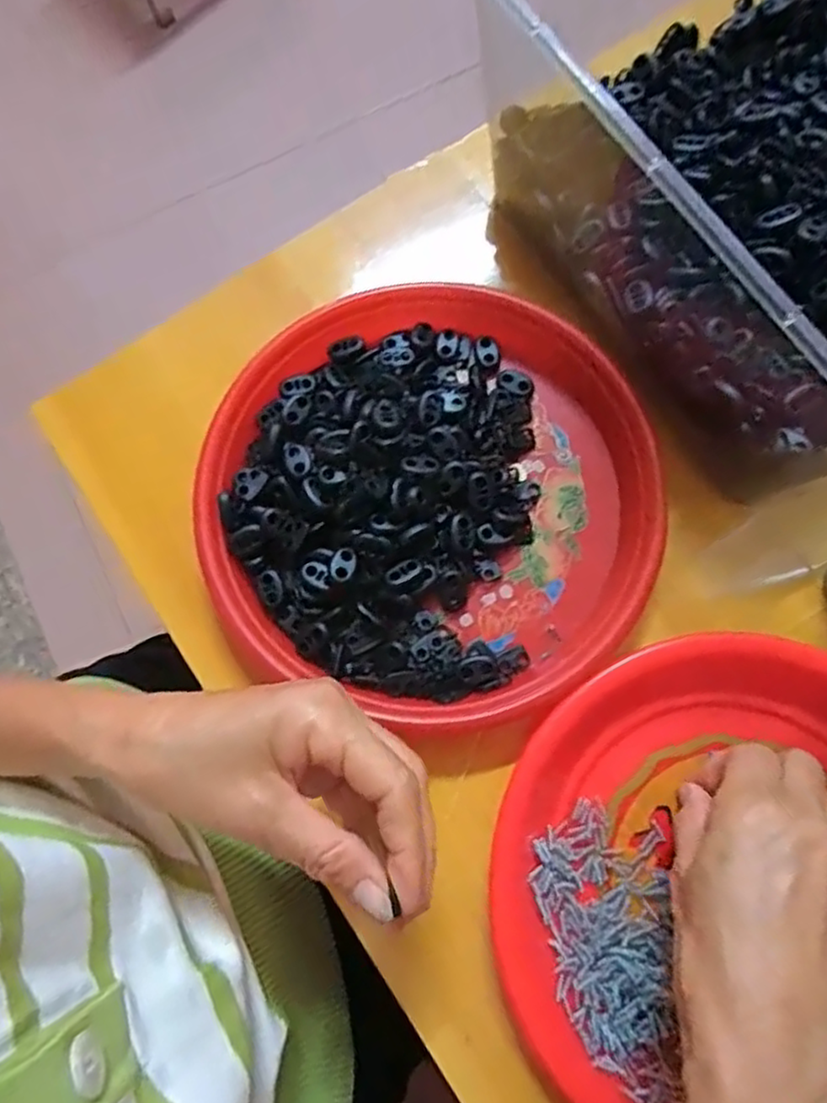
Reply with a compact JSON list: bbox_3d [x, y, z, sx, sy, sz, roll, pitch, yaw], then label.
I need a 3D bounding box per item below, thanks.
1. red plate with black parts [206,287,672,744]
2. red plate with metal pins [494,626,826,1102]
[{"bbox_3d":[0.011,-0.033,0.359,0.225,0.040,0.231,0,77,2],"label":"red plate with black parts"},{"bbox_3d":[0.153,0.151,0.313,0.224,0.031,0.217,0,77,2],"label":"red plate with metal pins"}]

